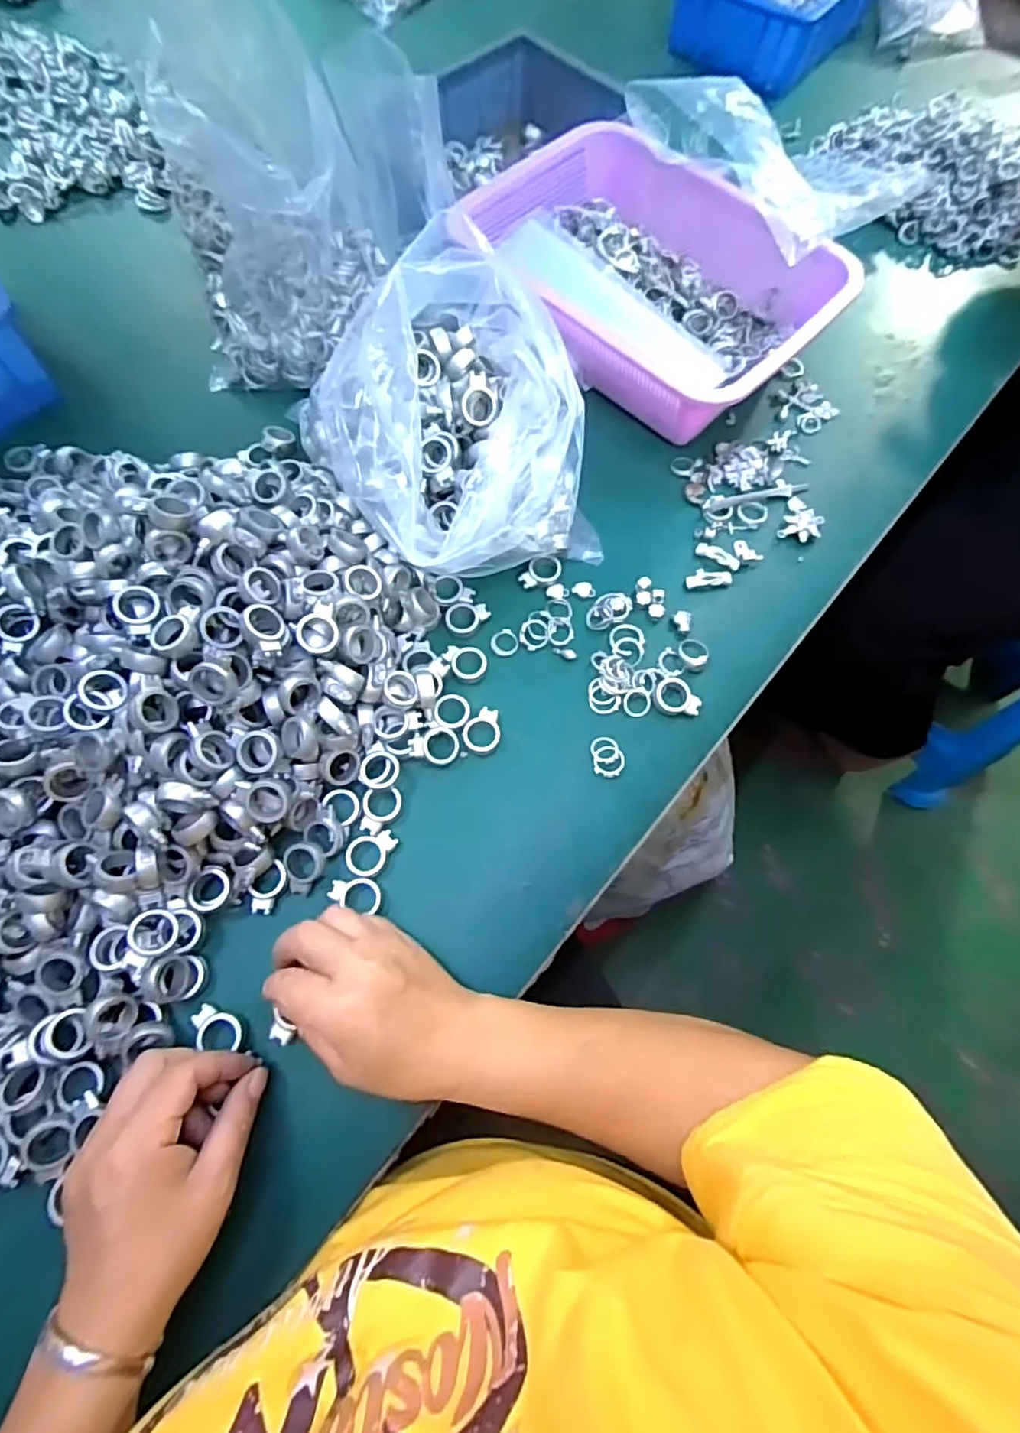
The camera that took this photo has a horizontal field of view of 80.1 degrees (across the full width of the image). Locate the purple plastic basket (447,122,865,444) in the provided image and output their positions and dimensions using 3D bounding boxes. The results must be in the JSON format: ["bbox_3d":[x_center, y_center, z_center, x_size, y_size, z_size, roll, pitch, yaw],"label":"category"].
[{"bbox_3d":[0.121,-0.390,0.547,0.220,0.079,0.306,-41,76,-15],"label":"purple plastic basket"}]

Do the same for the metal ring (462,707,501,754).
[{"bbox_3d":[-0.019,0.009,0.435,0.025,0.007,0.033,19,70,5],"label":"metal ring"}]

